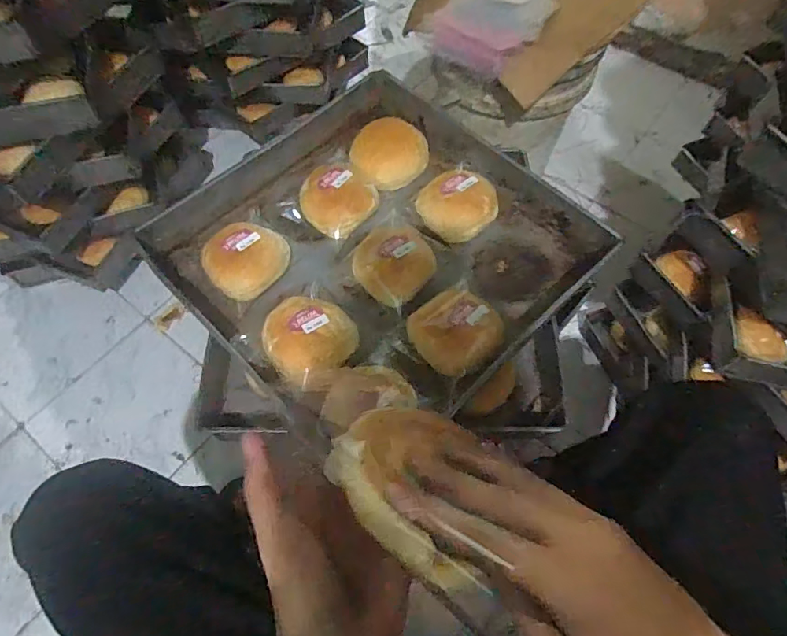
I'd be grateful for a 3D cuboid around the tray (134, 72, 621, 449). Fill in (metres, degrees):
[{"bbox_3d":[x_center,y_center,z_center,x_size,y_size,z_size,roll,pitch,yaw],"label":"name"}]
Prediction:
[{"bbox_3d":[-0.028,-0.092,0.589,0.417,0.068,0.442,-41,70,-19],"label":"tray"}]

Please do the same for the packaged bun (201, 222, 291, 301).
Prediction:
[{"bbox_3d":[-0.178,-0.074,0.576,0.088,0.048,0.094,0,63,0],"label":"packaged bun"}]

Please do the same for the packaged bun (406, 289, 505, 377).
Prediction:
[{"bbox_3d":[0.072,0.013,0.524,0.092,0.035,0.087,0,63,0],"label":"packaged bun"}]

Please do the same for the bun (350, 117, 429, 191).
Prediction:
[{"bbox_3d":[-0.005,-0.228,0.658,0.102,0.038,0.093,-13,63,-7],"label":"bun"}]

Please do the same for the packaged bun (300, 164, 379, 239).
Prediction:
[{"bbox_3d":[-0.074,-0.159,0.616,0.095,0.042,0.093,0,63,0],"label":"packaged bun"}]

